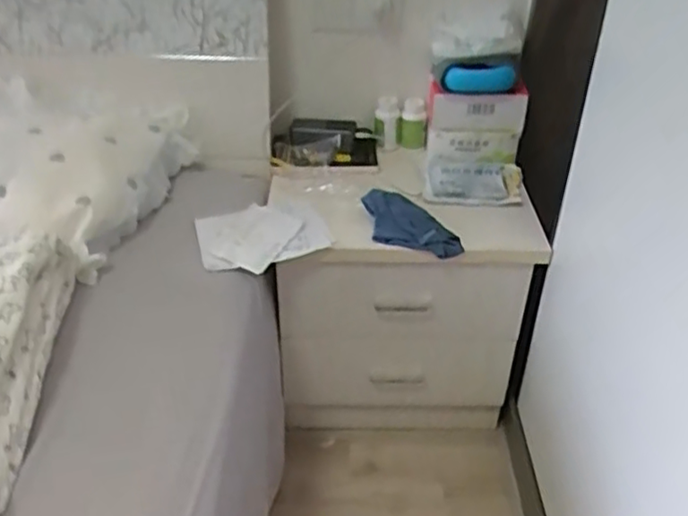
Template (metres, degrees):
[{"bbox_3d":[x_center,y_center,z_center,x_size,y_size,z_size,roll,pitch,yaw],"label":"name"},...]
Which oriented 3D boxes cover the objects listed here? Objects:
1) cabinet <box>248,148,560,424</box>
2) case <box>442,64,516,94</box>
[{"bbox_3d":[0.101,0.077,1.365,0.454,0.474,0.320,-2,35,-4],"label":"cabinet"},{"bbox_3d":[0.250,-0.329,1.253,0.143,0.058,0.029,-3,35,-6],"label":"case"}]

